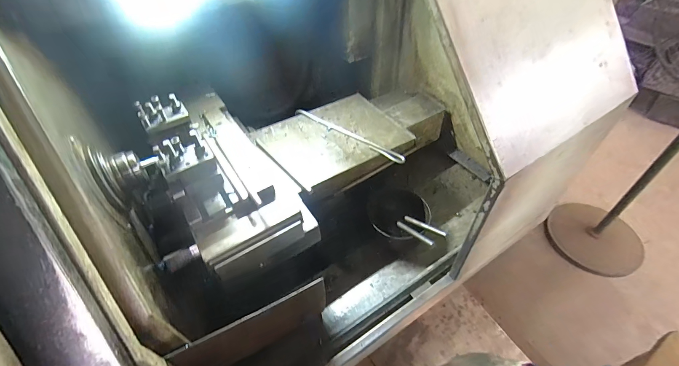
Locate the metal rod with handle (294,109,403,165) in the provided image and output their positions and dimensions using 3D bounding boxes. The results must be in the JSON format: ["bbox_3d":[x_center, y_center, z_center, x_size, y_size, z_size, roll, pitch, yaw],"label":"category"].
[{"bbox_3d":[0.018,-0.142,0.921,0.383,0.007,0.031,29,55,26],"label":"metal rod with handle"}]

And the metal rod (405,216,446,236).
[{"bbox_3d":[0.226,0.113,0.854,0.014,0.010,0.131,-34,34,-26],"label":"metal rod"}]

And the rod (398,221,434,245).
[{"bbox_3d":[0.195,0.130,0.834,0.012,0.016,0.135,-24,24,-18],"label":"rod"}]

